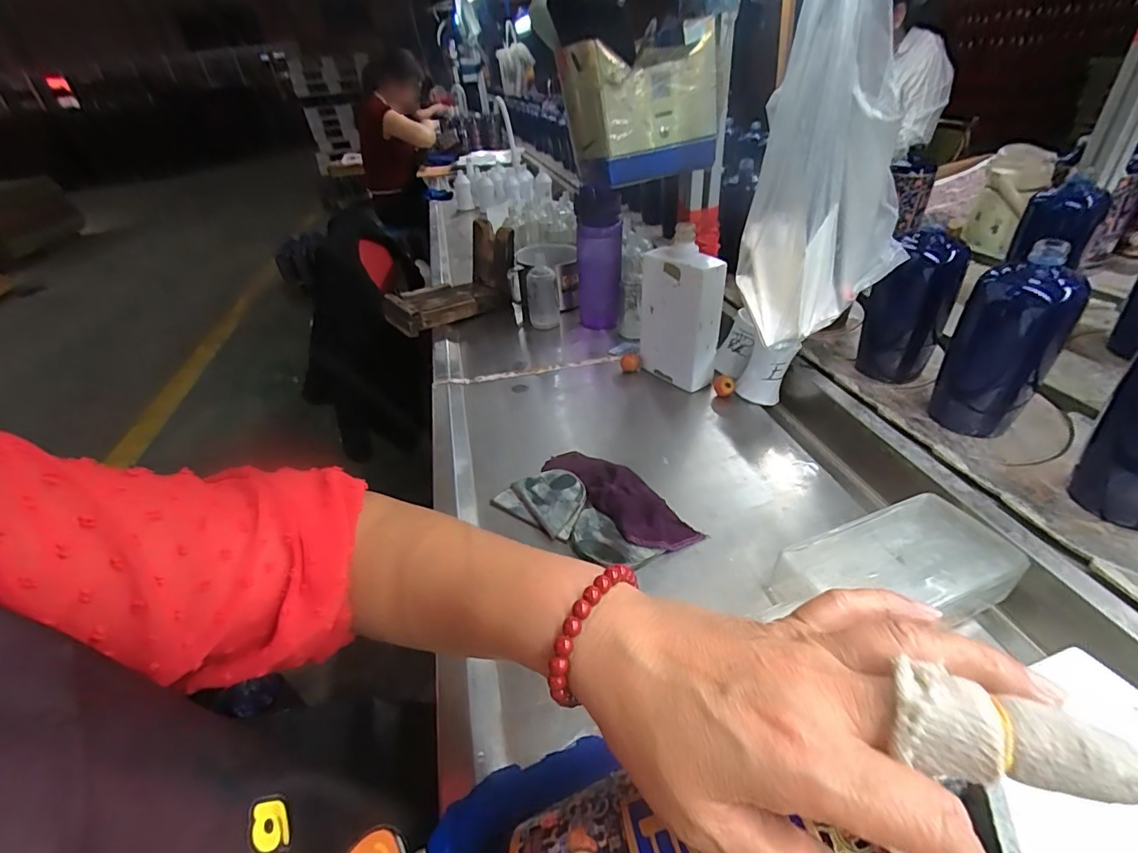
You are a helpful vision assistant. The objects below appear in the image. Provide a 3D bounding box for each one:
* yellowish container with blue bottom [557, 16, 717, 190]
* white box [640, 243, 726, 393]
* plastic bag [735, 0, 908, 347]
[{"bbox_3d":[0.078,-0.365,0.574,0.163,0.133,0.117,-14,36,-9],"label":"yellowish container with blue bottom"},{"bbox_3d":[0.147,-0.151,0.668,0.057,0.177,0.105,-23,39,-21],"label":"white box"},{"bbox_3d":[0.228,-0.238,0.427,0.164,0.299,0.069,-23,39,-21],"label":"plastic bag"}]

